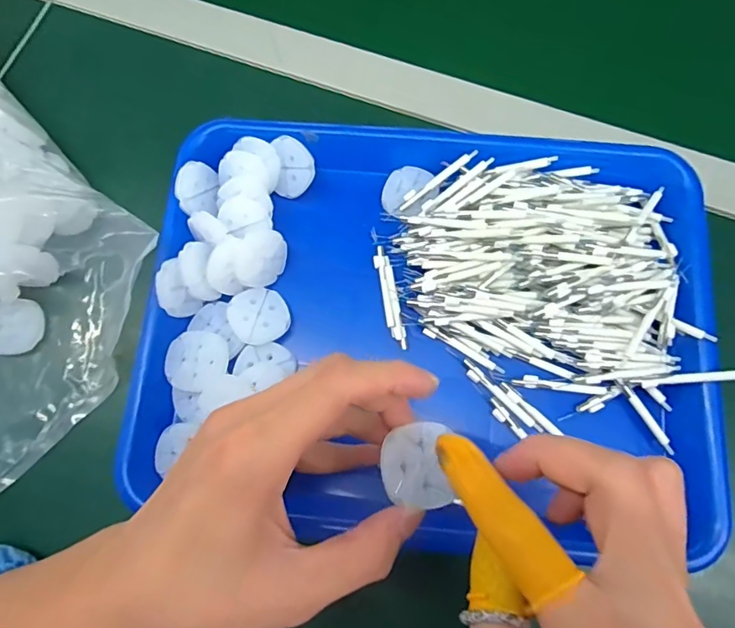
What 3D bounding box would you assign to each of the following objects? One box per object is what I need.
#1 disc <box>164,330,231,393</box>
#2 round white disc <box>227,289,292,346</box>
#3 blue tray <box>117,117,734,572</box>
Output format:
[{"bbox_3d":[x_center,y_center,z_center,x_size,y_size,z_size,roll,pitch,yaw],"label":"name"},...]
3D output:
[{"bbox_3d":[-0.101,0.028,0.299,0.034,0.005,0.036,0,76,1],"label":"disc"},{"bbox_3d":[-0.066,0.001,0.306,0.034,0.008,0.035,0,76,1],"label":"round white disc"},{"bbox_3d":[0.037,0.003,0.302,0.332,0.039,0.246,5,75,0],"label":"blue tray"}]

